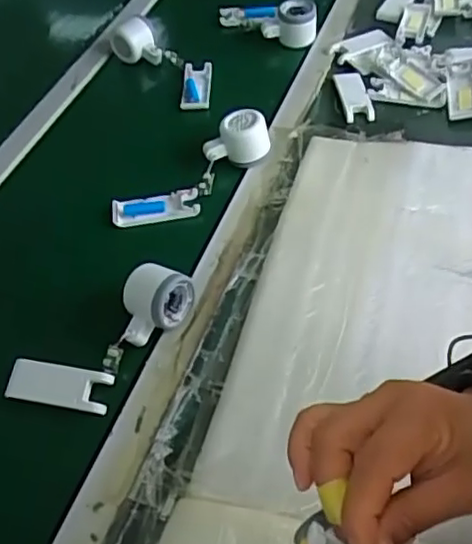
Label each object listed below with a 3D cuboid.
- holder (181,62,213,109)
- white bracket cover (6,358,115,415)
[{"bbox_3d":[-0.058,-0.276,0.918,0.040,0.025,0.091,-1,50,4],"label":"holder"},{"bbox_3d":[-0.173,0.111,0.618,0.102,0.008,0.040,8,74,8],"label":"white bracket cover"}]

